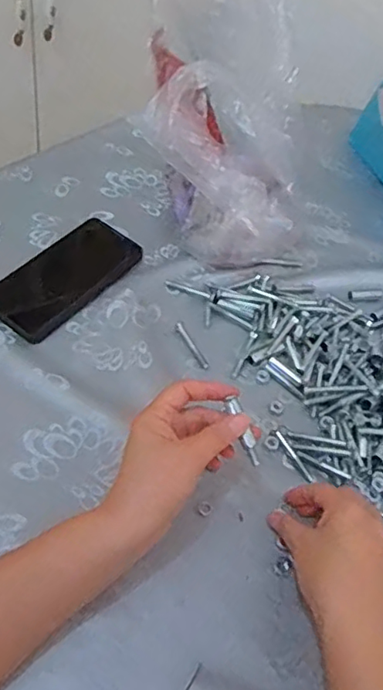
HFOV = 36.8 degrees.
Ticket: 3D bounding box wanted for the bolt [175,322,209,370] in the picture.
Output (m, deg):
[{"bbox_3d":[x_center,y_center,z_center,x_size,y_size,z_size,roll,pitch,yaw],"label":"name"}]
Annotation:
[{"bbox_3d":[0.000,0.000,0.559,0.009,0.004,0.058,-21,61,-25],"label":"bolt"}]

